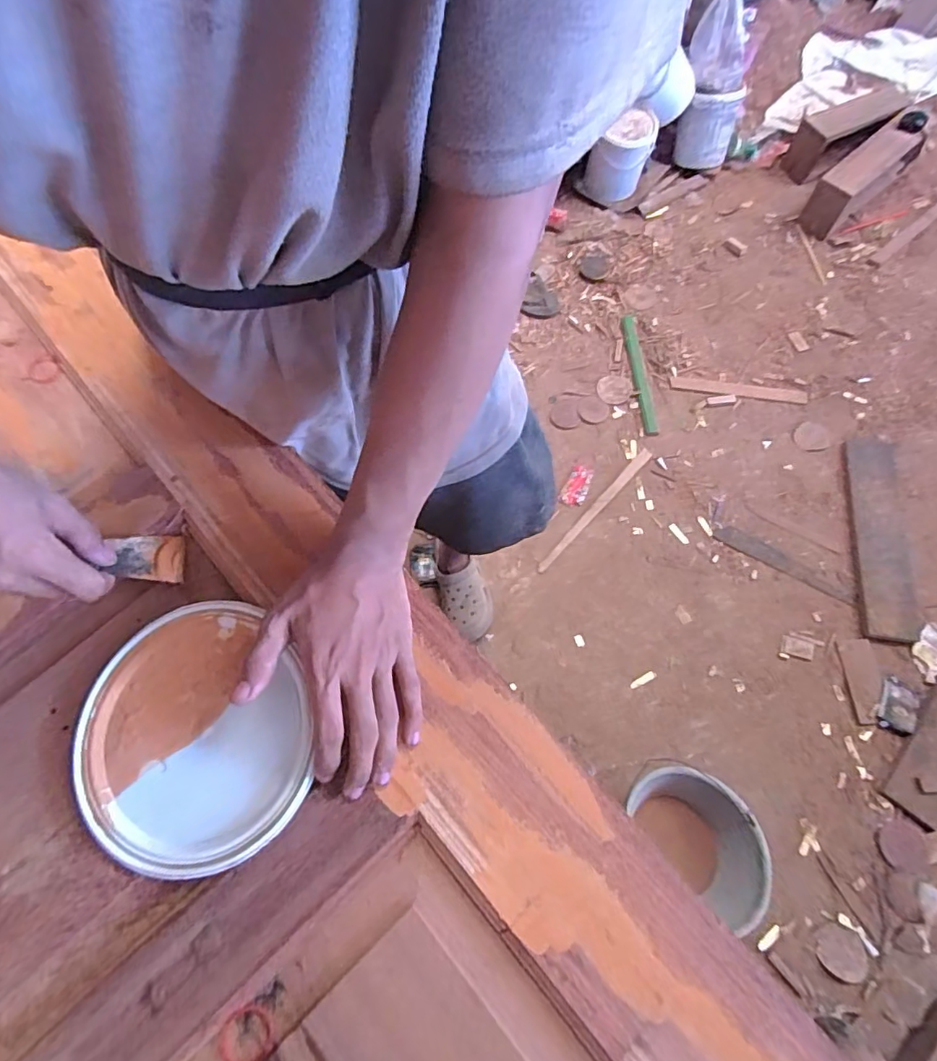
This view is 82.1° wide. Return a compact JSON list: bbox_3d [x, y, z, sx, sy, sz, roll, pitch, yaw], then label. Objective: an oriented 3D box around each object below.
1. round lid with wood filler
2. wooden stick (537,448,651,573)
[{"bbox_3d":[-0.196,0.142,0.382,0.156,0.014,0.178,-30,72,-9],"label":"round lid with wood filler"},{"bbox_3d":[0.322,-0.055,1.361,0.027,0.012,0.435,40,75,16],"label":"wooden stick"}]

